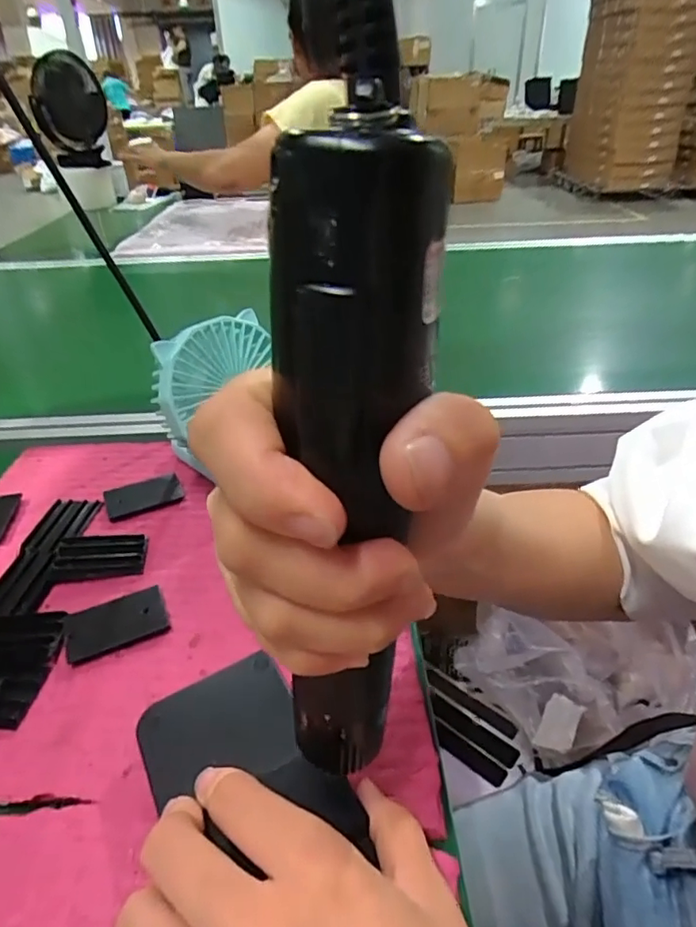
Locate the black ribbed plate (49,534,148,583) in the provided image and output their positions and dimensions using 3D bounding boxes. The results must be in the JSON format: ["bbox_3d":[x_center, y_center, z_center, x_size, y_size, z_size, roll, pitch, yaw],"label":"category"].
[{"bbox_3d":[-0.164,0.061,0.371,0.056,0.004,0.034,-1,45,-14],"label":"black ribbed plate"}]

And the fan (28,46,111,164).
[{"bbox_3d":[-0.683,-0.868,1.388,0.167,0.232,0.224,-16,36,-16],"label":"fan"}]

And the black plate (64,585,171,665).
[{"bbox_3d":[-0.135,0.092,0.327,0.054,0.005,0.037,-15,37,-18],"label":"black plate"}]

